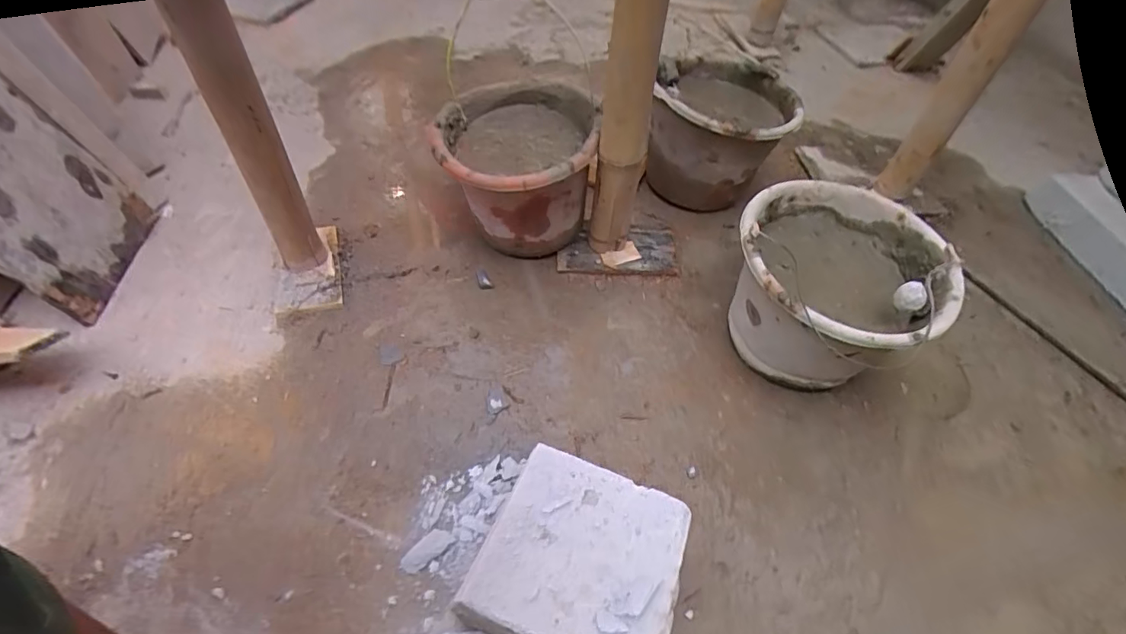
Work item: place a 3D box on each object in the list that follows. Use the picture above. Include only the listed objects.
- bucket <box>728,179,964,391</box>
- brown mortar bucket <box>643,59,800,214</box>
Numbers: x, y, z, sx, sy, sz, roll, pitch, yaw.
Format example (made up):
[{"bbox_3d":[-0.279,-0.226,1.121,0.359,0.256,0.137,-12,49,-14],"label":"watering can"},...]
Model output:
[{"bbox_3d":[0.354,-0.026,0.730,0.245,0.211,0.276,20,51,11],"label":"bucket"},{"bbox_3d":[0.295,-0.342,0.959,0.243,0.227,0.244,23,51,13],"label":"brown mortar bucket"}]

